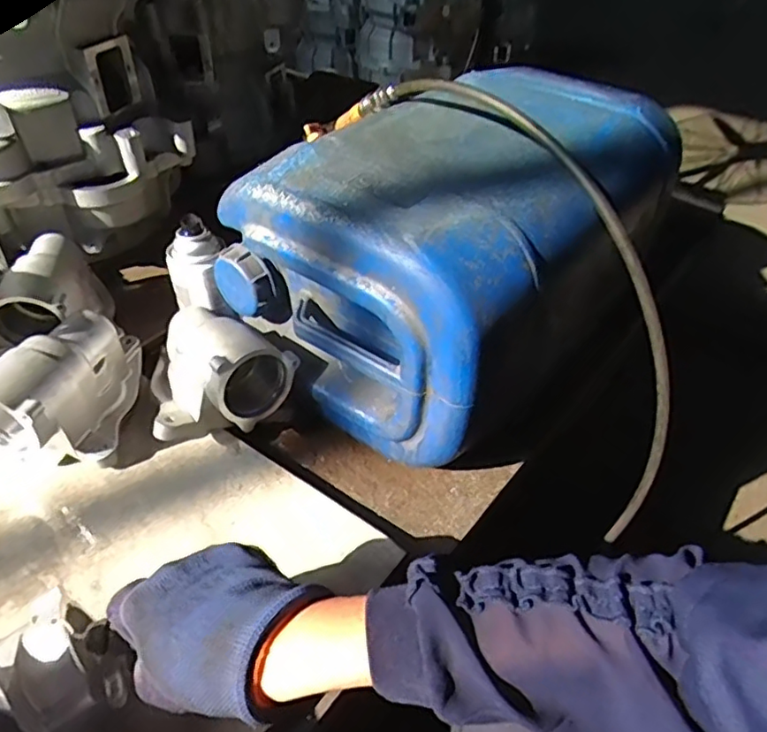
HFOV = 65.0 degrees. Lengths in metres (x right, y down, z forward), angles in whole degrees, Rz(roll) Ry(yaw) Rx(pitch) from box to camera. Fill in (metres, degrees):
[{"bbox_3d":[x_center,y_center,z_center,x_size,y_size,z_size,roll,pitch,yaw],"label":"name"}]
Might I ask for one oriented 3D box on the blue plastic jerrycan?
[{"bbox_3d":[0.080,-0.113,0.630,0.307,0.245,0.399,28,48,25],"label":"blue plastic jerrycan"}]

